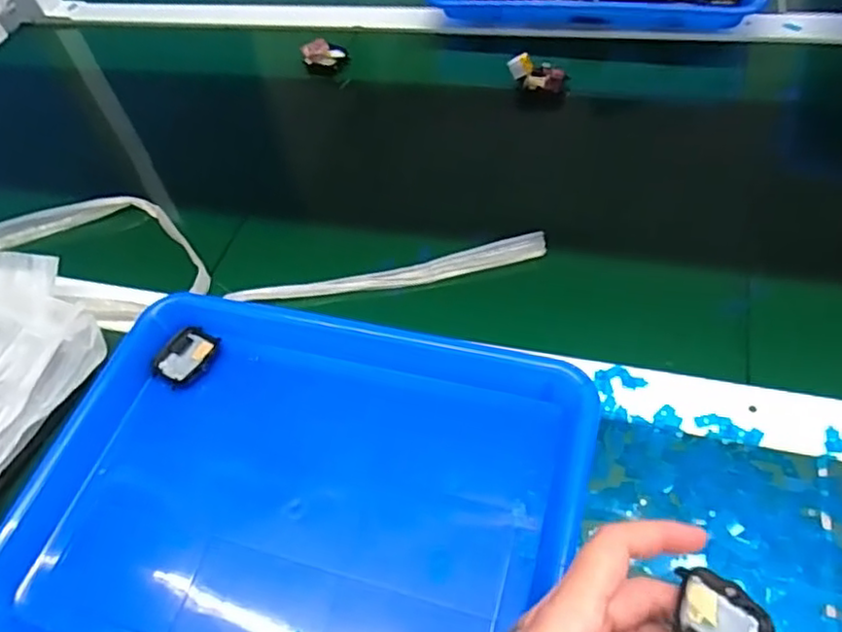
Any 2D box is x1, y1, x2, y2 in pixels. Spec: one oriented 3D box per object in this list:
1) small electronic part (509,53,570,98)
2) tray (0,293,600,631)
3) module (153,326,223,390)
[{"bbox_3d":[0.113,-0.232,0.621,0.059,0.021,0.031,11,57,17],"label":"small electronic part"},{"bbox_3d":[-0.076,0.115,0.402,0.336,0.049,0.258,9,56,16],"label":"tray"},{"bbox_3d":[-0.171,0.030,0.474,0.035,0.008,0.045,24,62,25],"label":"module"}]

